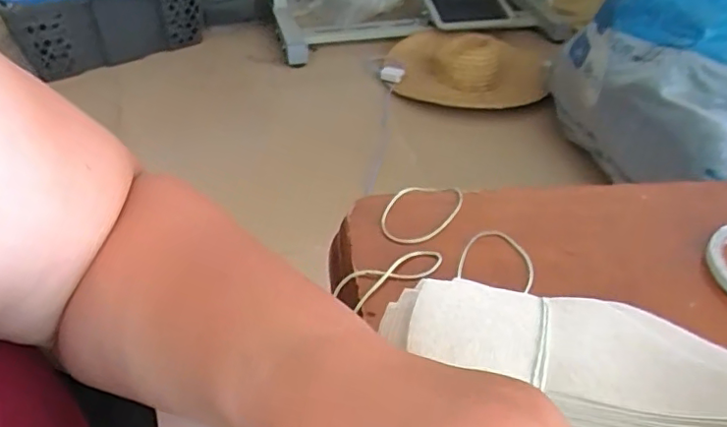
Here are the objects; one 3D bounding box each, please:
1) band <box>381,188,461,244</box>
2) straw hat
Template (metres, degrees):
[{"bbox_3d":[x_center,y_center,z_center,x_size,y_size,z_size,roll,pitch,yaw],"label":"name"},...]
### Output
[{"bbox_3d":[0.044,-0.003,0.437,0.046,0.008,0.079,25,43,22],"label":"band"},{"bbox_3d":[0.257,-0.383,1.434,0.386,0.097,0.312,7,42,4],"label":"straw hat"}]

